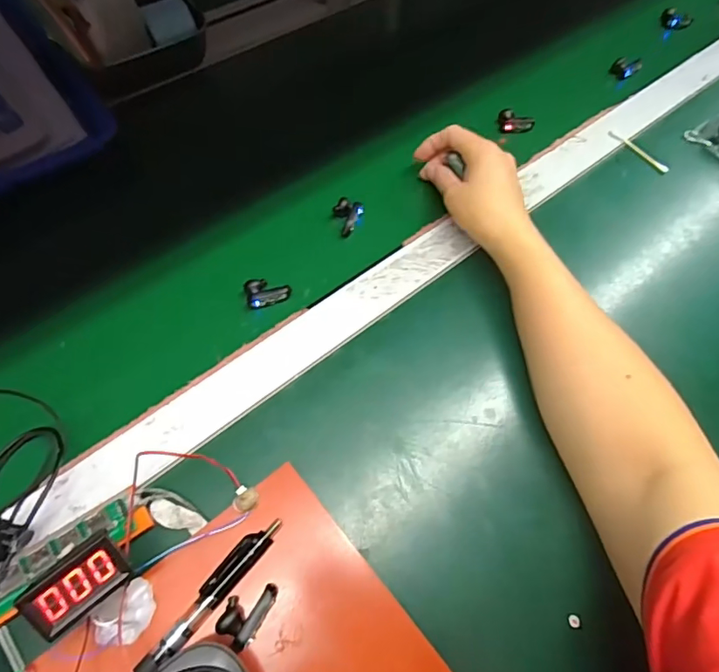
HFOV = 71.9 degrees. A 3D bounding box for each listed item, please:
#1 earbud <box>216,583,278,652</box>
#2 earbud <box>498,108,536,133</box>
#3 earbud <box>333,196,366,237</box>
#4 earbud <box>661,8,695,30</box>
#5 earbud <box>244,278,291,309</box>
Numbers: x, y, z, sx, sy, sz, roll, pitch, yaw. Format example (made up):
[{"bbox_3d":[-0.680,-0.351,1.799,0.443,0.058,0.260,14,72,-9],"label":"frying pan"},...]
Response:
[{"bbox_3d":[-0.066,0.159,0.288,0.023,0.010,0.036,29,64,9],"label":"earbud"},{"bbox_3d":[0.163,-0.223,0.517,0.036,0.012,0.021,14,63,1],"label":"earbud"},{"bbox_3d":[-0.013,-0.108,0.451,0.024,0.016,0.034,27,64,8],"label":"earbud"},{"bbox_3d":[0.397,-0.395,0.624,0.038,0.020,0.027,31,65,10],"label":"earbud"},{"bbox_3d":[-0.076,-0.036,0.413,0.035,0.016,0.024,-14,66,-12],"label":"earbud"}]

